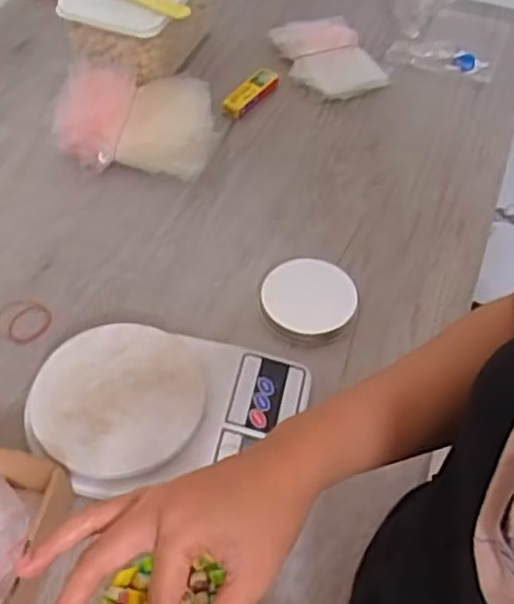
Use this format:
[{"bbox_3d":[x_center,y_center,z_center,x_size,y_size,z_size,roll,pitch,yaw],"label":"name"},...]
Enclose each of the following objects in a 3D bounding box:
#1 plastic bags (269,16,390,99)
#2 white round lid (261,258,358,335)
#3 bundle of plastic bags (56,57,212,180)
[{"bbox_3d":[0.091,-0.310,0.877,0.109,0.021,0.136,-17,55,-14],"label":"plastic bags"},{"bbox_3d":[0.049,-0.004,0.650,0.083,0.019,0.085,1,53,-1],"label":"white round lid"},{"bbox_3d":[-0.127,-0.209,0.773,0.158,0.073,0.137,5,53,2],"label":"bundle of plastic bags"}]

